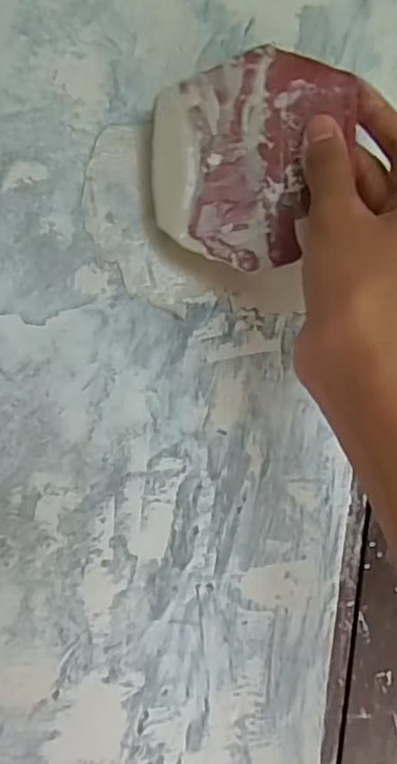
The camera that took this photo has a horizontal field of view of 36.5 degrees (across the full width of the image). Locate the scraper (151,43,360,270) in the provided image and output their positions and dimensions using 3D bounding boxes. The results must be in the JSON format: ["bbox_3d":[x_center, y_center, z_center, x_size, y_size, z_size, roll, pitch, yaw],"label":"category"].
[{"bbox_3d":[0.023,-0.106,0.284,0.088,0.093,0.010,6,-1,5],"label":"scraper"}]

